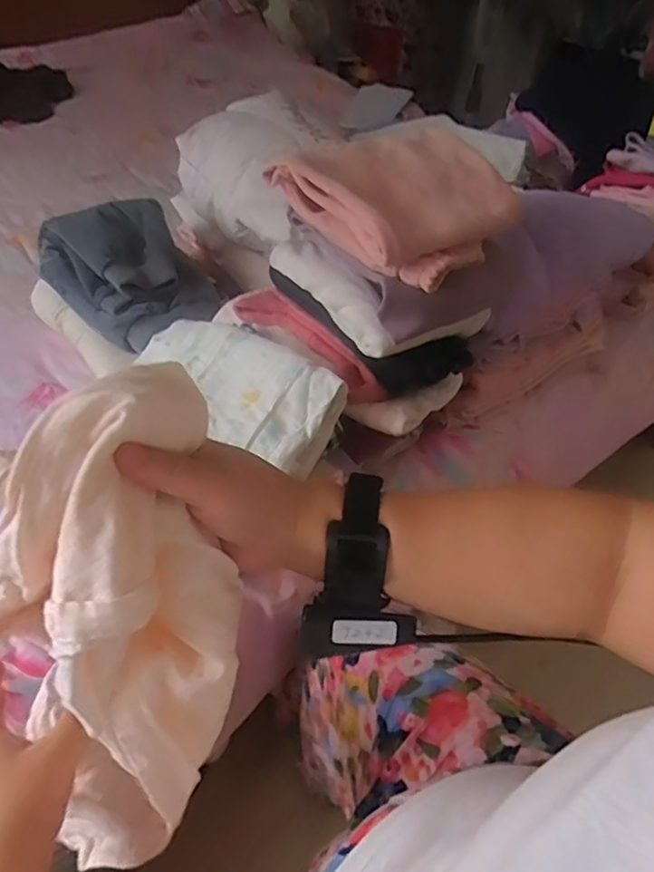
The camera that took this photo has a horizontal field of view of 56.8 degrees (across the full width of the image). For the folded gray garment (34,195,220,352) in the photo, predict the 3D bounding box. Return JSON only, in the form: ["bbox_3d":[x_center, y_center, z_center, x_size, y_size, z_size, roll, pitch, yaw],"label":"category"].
[{"bbox_3d":[-0.290,-0.247,0.872,0.175,0.106,0.306,-34,55,-31],"label":"folded gray garment"}]

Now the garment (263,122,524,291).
[{"bbox_3d":[0.082,-0.242,0.622,0.179,0.079,0.209,32,52,27],"label":"garment"}]

